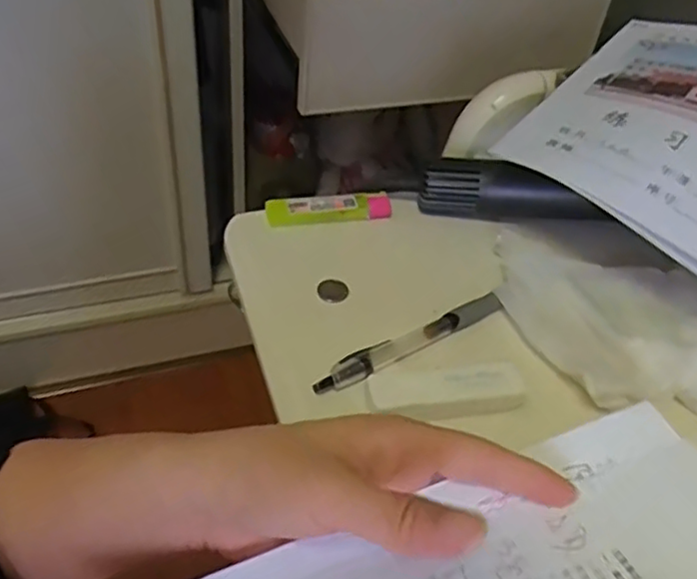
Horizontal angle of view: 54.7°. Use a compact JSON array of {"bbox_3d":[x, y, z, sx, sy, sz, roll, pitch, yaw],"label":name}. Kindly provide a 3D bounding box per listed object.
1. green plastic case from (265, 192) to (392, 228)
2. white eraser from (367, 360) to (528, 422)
[{"bbox_3d":[-0.011,-0.053,0.435,0.082,0.015,0.017,-7,45,-14],"label":"green plastic case"},{"bbox_3d":[0.049,0.051,0.329,0.078,0.014,0.026,-5,45,-13],"label":"white eraser"}]

